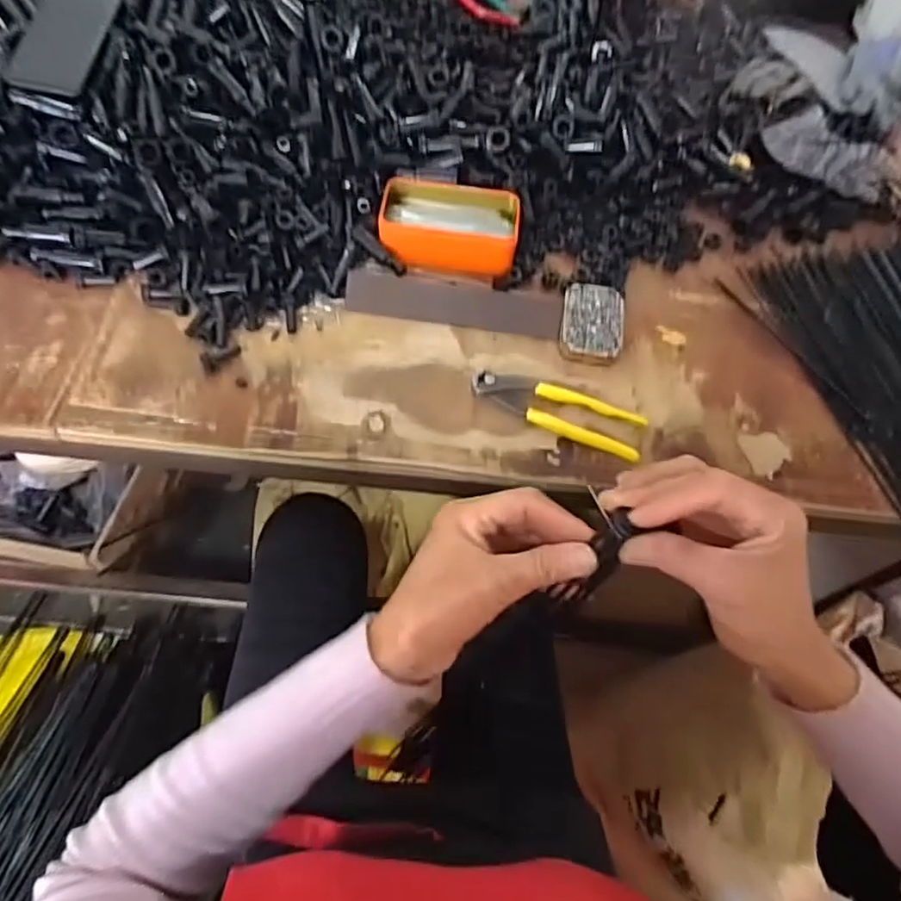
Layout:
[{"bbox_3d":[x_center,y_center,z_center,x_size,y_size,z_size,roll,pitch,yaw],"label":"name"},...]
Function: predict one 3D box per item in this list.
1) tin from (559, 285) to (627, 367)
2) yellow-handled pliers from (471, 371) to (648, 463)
[{"bbox_3d":[0.143,-0.129,0.635,0.061,0.017,0.087,9,63,1],"label":"tin"},{"bbox_3d":[0.101,-0.040,0.597,0.164,0.013,0.048,23,64,8],"label":"yellow-handled pliers"}]

